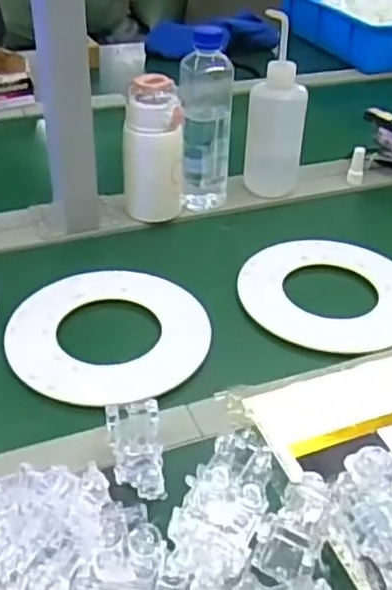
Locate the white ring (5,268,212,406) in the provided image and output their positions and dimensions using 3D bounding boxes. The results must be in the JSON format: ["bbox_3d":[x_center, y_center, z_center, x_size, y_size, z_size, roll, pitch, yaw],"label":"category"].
[{"bbox_3d":[-0.085,0.033,0.666,0.192,0.008,0.199,2,39,-1],"label":"white ring"}]

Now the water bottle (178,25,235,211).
[{"bbox_3d":[0.009,-0.204,0.819,0.060,0.215,0.060,2,39,-1],"label":"water bottle"}]

